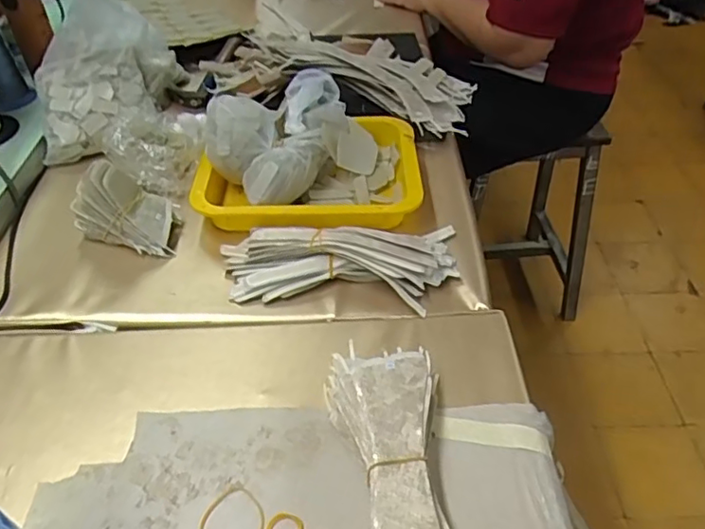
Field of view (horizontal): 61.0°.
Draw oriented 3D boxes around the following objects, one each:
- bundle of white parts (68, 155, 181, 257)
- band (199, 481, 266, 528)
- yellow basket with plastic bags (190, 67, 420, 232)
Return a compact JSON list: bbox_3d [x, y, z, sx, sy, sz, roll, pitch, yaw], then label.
[{"bbox_3d":[-0.248,-0.063,0.642,0.104,0.090,0.059,3,44,5],"label":"bundle of white parts"},{"bbox_3d":[-0.085,0.184,0.430,0.045,0.004,0.047,-1,44,1],"label":"band"},{"bbox_3d":[-0.049,-0.132,0.703,0.248,0.100,0.196,2,44,3],"label":"yellow basket with plastic bags"}]

